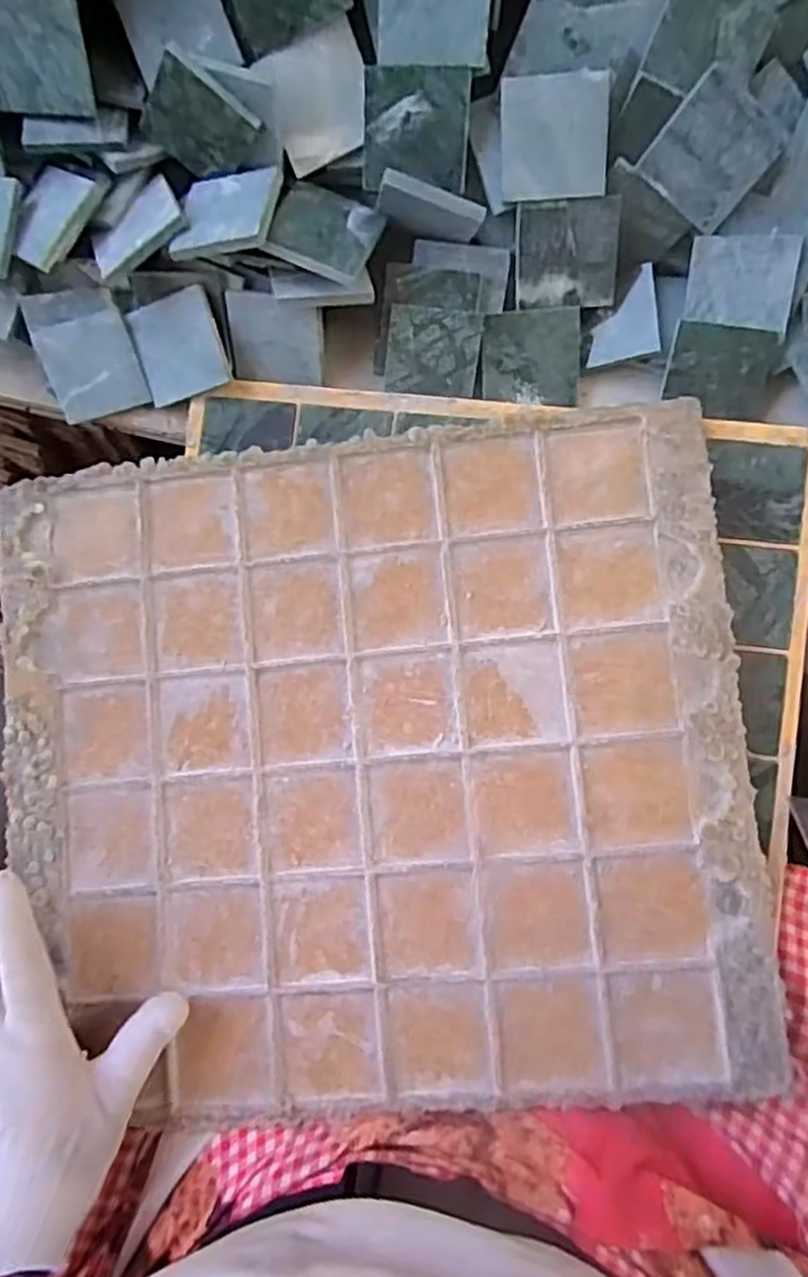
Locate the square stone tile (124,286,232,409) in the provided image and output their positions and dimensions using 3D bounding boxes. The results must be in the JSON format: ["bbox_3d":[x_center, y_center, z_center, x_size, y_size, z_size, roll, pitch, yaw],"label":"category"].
[{"bbox_3d":[-0.115,-0.149,0.385,0.046,0.007,0.047,-7,115,21],"label":"square stone tile"}]

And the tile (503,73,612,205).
[{"bbox_3d":[0.069,-0.228,0.341,0.048,0.004,0.049,-3,108,0],"label":"tile"}]

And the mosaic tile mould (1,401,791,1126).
[{"bbox_3d":[-0.018,0.058,0.363,0.345,0.026,0.315,-5,81,3],"label":"mosaic tile mould"}]

